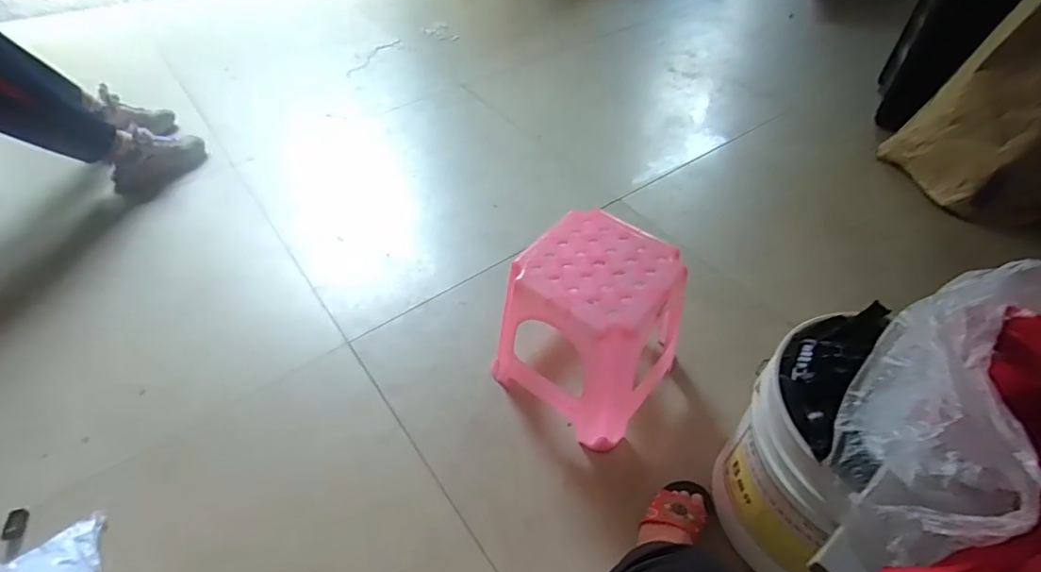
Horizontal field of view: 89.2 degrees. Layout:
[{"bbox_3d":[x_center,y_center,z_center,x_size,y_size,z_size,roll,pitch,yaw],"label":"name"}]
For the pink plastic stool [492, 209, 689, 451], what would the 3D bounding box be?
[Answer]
[{"bbox_3d":[0.135,0.080,0.982,0.264,0.314,0.257,34,56,26],"label":"pink plastic stool"}]

